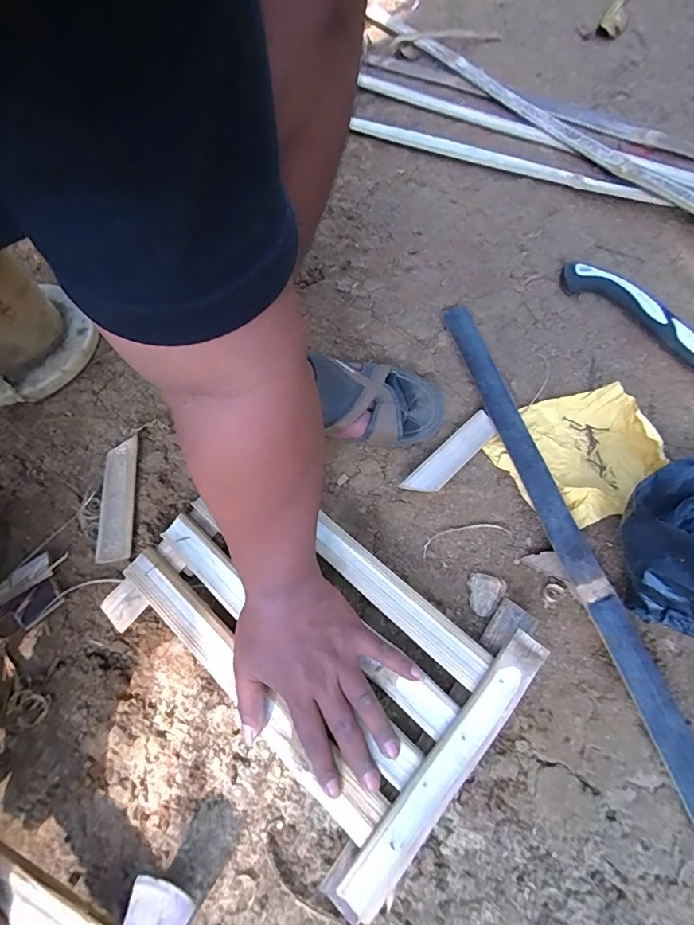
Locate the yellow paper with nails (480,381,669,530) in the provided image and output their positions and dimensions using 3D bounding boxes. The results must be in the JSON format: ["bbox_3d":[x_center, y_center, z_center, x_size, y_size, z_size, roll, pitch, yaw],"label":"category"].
[{"bbox_3d":[0.249,-0.011,0.489,0.163,0.024,0.143,-19,64,-6],"label":"yellow paper with nails"}]

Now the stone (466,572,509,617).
[{"bbox_3d":[0.135,0.130,0.443,0.036,0.007,0.039,19,66,12],"label":"stone"}]

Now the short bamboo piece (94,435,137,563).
[{"bbox_3d":[-0.259,0.040,0.506,0.034,0.013,0.145,-9,63,-1],"label":"short bamboo piece"}]

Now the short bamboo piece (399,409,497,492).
[{"bbox_3d":[0.117,-0.008,0.500,0.132,0.020,0.034,-42,68,-16],"label":"short bamboo piece"}]

